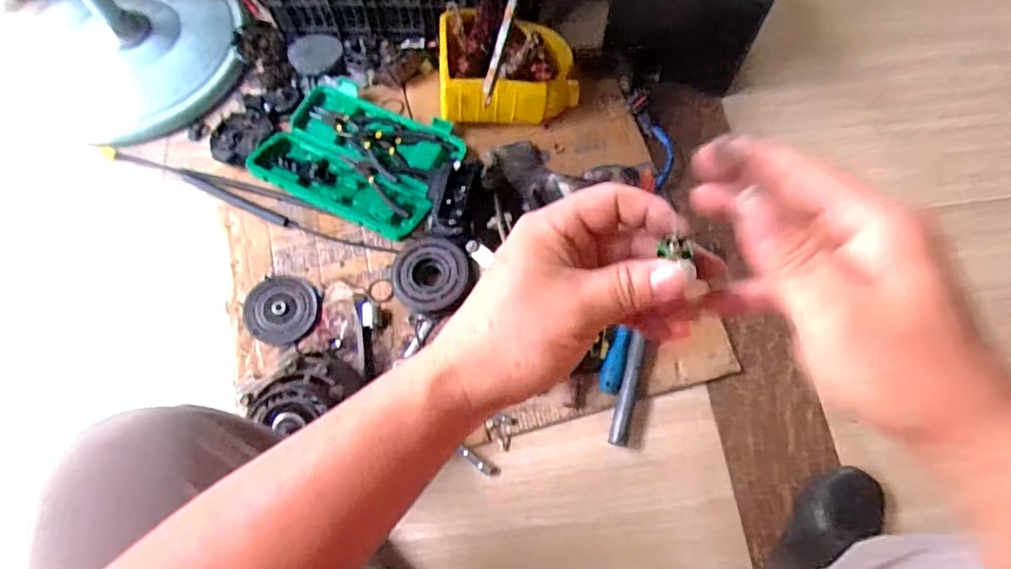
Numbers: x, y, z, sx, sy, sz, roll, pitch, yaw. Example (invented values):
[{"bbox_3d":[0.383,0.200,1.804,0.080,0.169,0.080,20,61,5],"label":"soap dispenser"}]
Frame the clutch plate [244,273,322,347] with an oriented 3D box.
[{"bbox_3d":[-0.330,0.035,0.819,0.109,0.019,0.100,0,69,1],"label":"clutch plate"}]

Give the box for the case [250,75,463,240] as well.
[{"bbox_3d":[-0.231,-0.207,0.901,0.303,0.035,0.221,26,71,10],"label":"case"}]

